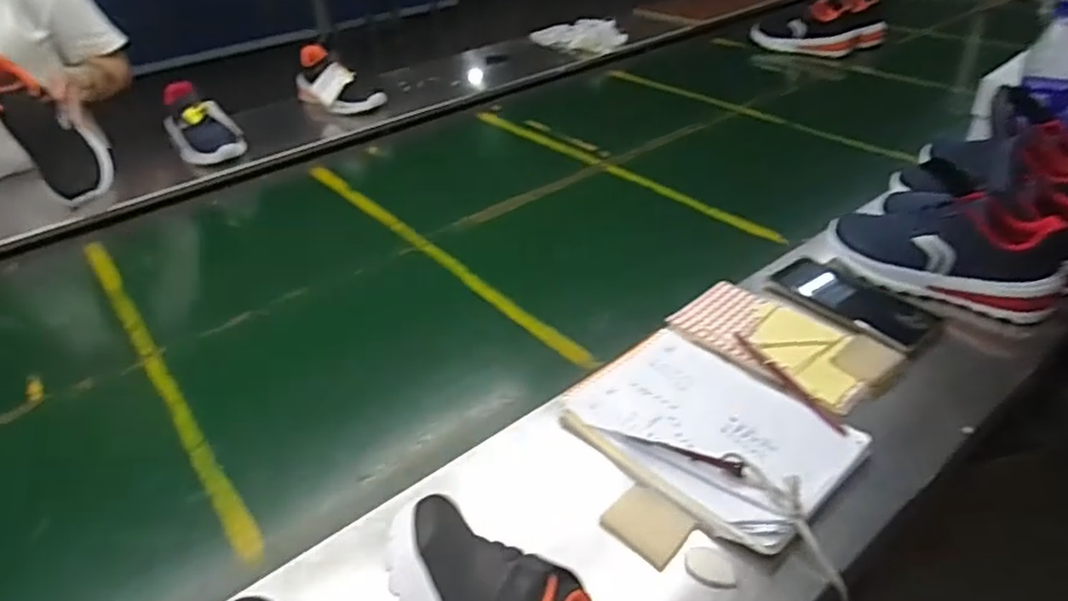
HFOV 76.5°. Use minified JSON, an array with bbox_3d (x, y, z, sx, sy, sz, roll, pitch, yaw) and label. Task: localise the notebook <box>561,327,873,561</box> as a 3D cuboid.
[{"bbox_3d":[0.143,0.097,0.564,0.165,0.022,0.216,-31,43,-32],"label":"notebook"}]

